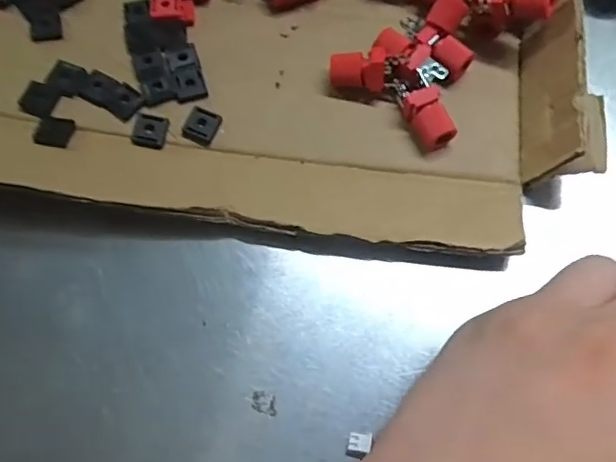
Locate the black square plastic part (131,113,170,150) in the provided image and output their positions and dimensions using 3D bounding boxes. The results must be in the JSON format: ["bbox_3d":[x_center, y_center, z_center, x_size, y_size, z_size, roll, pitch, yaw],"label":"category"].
[{"bbox_3d":[-0.067,-0.042,0.240,0.014,0.004,0.015,6,72,3],"label":"black square plastic part"}]

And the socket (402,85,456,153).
[{"bbox_3d":[0.049,-0.046,0.237,0.017,0.014,0.022,-22,72,-6],"label":"socket"}]

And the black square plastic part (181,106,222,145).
[{"bbox_3d":[-0.045,-0.045,0.242,0.013,0.005,0.015,26,74,9],"label":"black square plastic part"}]

